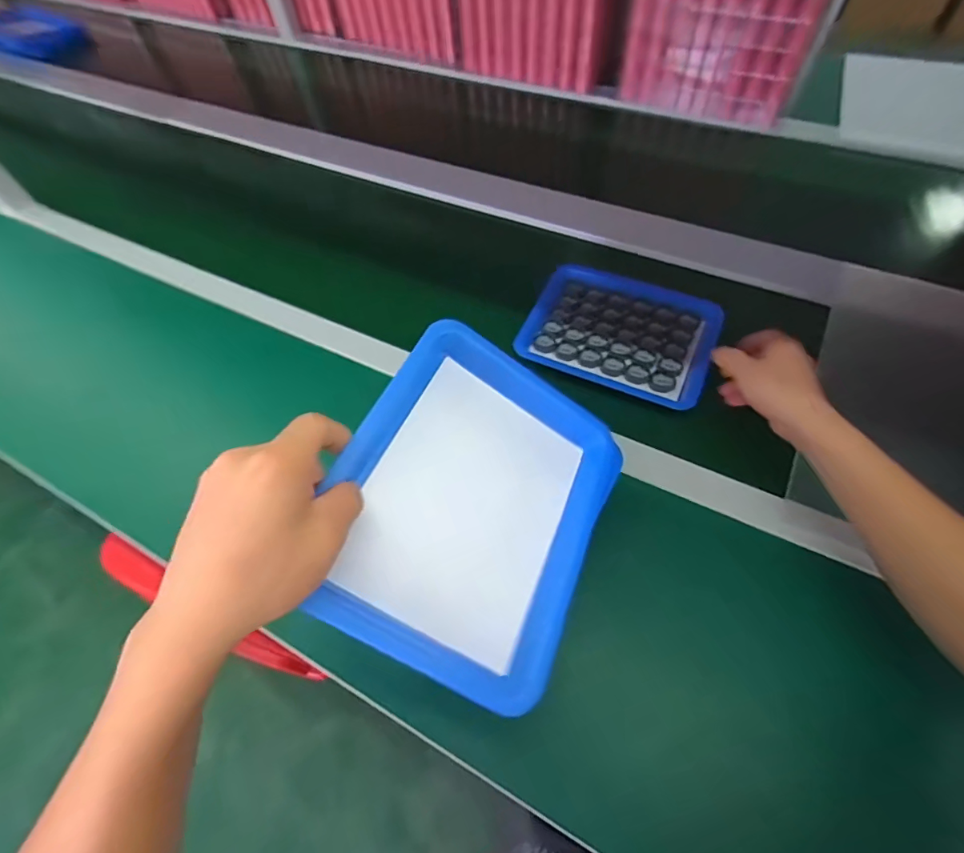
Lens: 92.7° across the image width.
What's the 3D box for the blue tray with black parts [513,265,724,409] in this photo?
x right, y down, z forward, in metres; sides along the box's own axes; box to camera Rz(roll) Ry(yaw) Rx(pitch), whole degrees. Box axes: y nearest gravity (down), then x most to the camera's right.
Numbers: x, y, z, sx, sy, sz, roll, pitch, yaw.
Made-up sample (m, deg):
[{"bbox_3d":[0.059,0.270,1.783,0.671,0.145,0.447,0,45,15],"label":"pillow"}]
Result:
[{"bbox_3d":[0.175,-0.126,0.581,0.220,0.026,0.197,21,63,16],"label":"blue tray with black parts"}]

